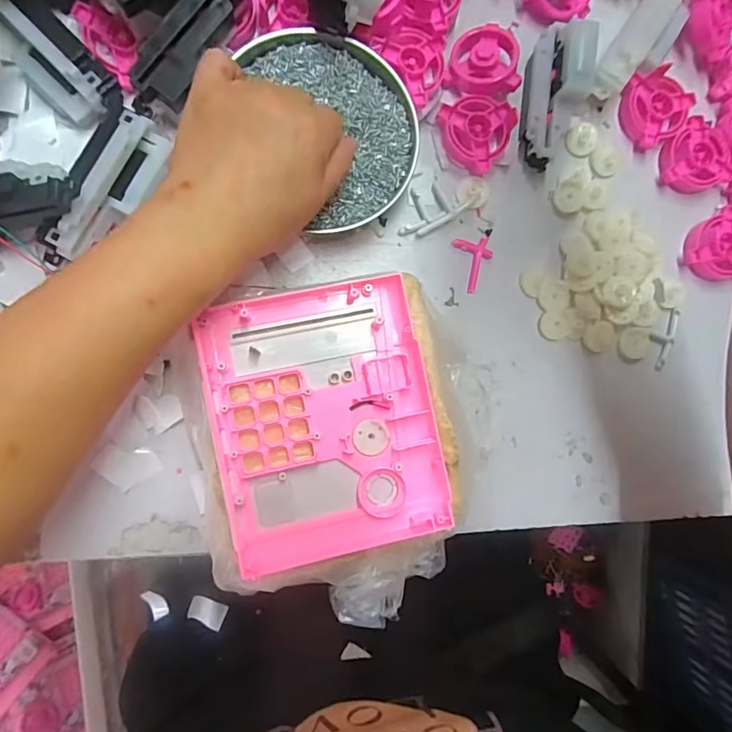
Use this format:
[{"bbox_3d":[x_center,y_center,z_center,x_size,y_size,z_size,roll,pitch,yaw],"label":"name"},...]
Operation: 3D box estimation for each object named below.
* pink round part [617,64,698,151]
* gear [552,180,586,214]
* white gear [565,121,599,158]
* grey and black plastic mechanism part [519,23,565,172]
[{"bbox_3d":[0.220,-0.199,0.358,0.051,0.018,0.050,0,89,-7],"label":"pink round part"},{"bbox_3d":[0.153,-0.127,0.356,0.025,0.004,0.022,-39,94,-6],"label":"gear"},{"bbox_3d":[0.165,-0.173,0.358,0.026,0.004,0.024,0,89,-7],"label":"white gear"},{"bbox_3d":[0.126,-0.194,0.343,0.021,0.022,0.095,6,88,-7],"label":"grey and black plastic mechanism part"}]

